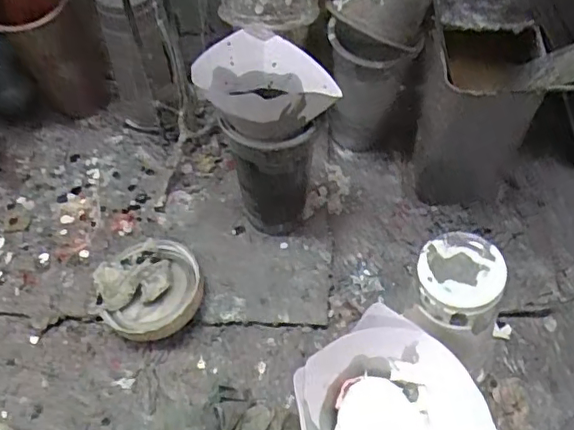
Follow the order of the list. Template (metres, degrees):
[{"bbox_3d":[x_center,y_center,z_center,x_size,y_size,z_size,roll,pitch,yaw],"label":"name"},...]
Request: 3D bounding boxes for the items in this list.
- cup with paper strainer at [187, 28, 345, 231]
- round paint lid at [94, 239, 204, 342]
[{"bbox_3d":[-0.017,-0.072,0.559,0.096,0.191,0.120,-22,61,-12],"label":"cup with paper strainer"},{"bbox_3d":[-0.133,0.076,0.574,0.100,0.045,0.101,0,59,0],"label":"round paint lid"}]

